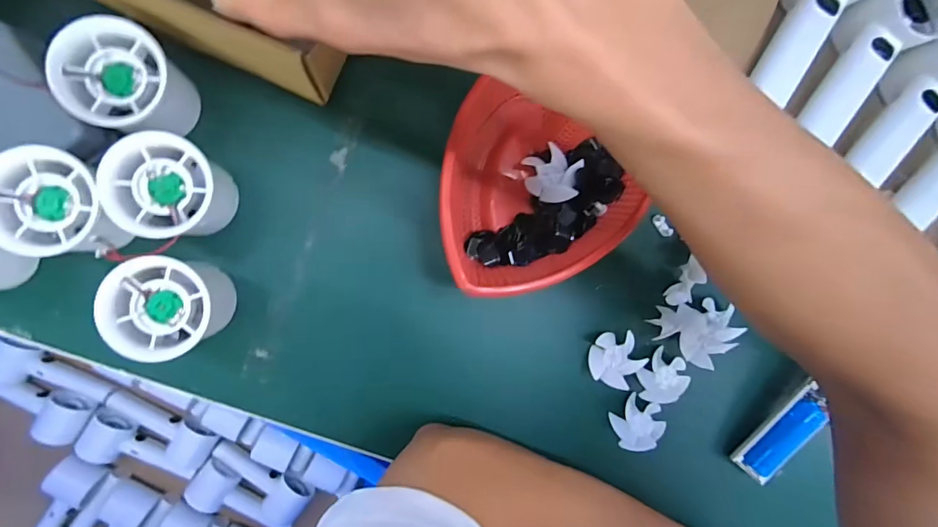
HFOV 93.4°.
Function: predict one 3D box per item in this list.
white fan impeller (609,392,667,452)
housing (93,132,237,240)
[{"bbox_3d":[0.130,0.121,0.333,0.038,0.009,0.037,-19,93,-9],"label":"white fan impeller"},{"bbox_3d":[-0.177,-0.043,0.268,0.054,0.052,0.060,-6,92,-9],"label":"housing"}]

